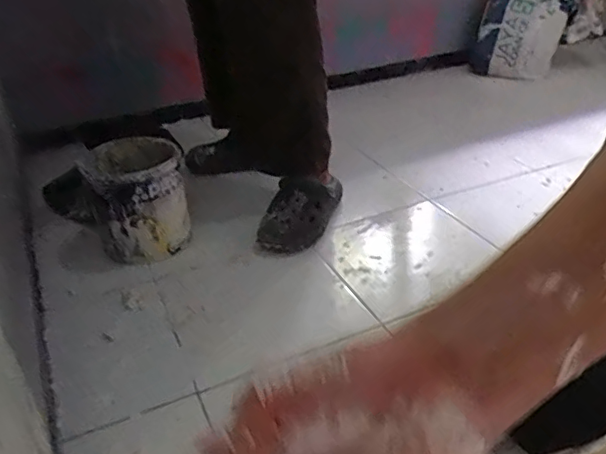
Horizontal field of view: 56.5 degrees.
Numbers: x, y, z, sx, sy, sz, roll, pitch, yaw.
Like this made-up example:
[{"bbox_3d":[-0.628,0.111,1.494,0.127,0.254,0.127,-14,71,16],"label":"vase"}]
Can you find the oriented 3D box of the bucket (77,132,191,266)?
[{"bbox_3d":[-0.312,-0.054,1.067,0.176,0.173,0.169,-12,34,-14],"label":"bucket"}]

